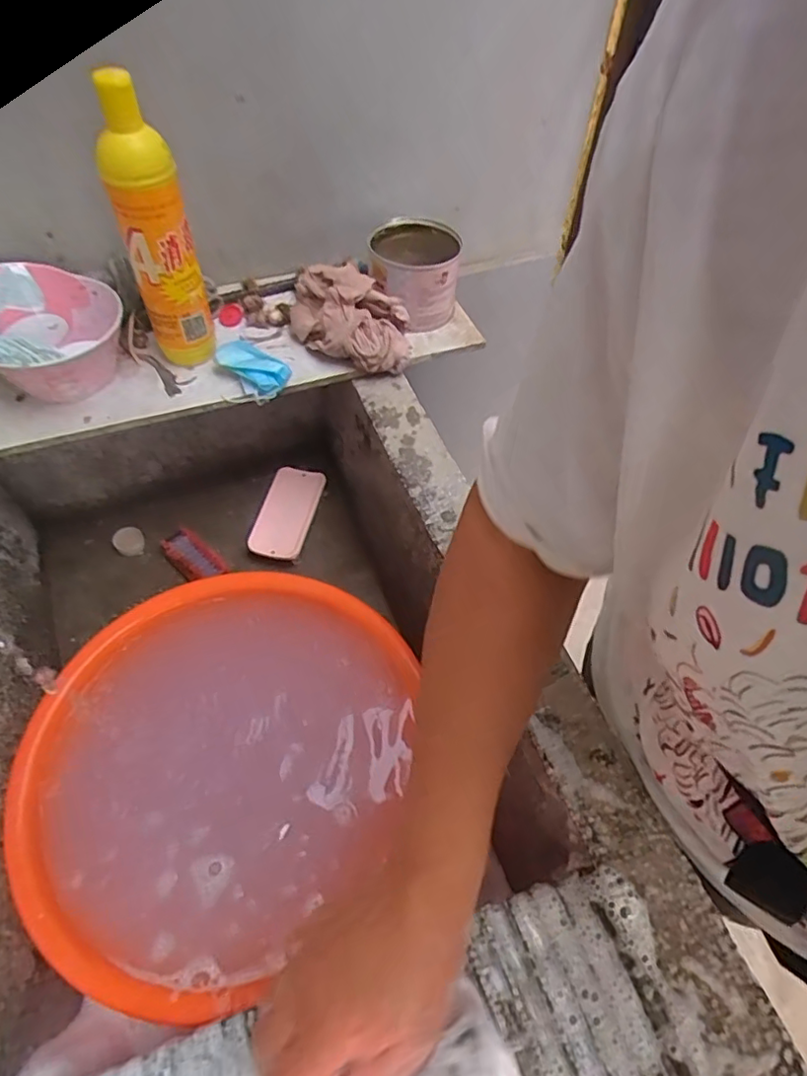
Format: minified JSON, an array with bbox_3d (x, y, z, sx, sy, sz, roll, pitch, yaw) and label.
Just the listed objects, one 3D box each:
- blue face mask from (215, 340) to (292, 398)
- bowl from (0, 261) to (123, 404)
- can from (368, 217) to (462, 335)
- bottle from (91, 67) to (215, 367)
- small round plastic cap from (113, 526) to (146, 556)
[{"bbox_3d":[-0.153,-0.173,0.596,0.078,0.019,0.042,39,63,22],"label":"blue face mask"},{"bbox_3d":[-0.341,-0.198,0.562,0.126,0.077,0.130,1,56,-1],"label":"bowl"},{"bbox_3d":[0.011,-0.290,0.653,0.095,0.075,0.108,3,56,1],"label":"can"},{"bbox_3d":[-0.219,-0.267,0.525,0.061,0.232,0.059,-18,58,-13],"label":"bottle"},{"bbox_3d":[-0.344,0.002,0.739,0.031,0.026,0.030,1,56,-1],"label":"small round plastic cap"}]

